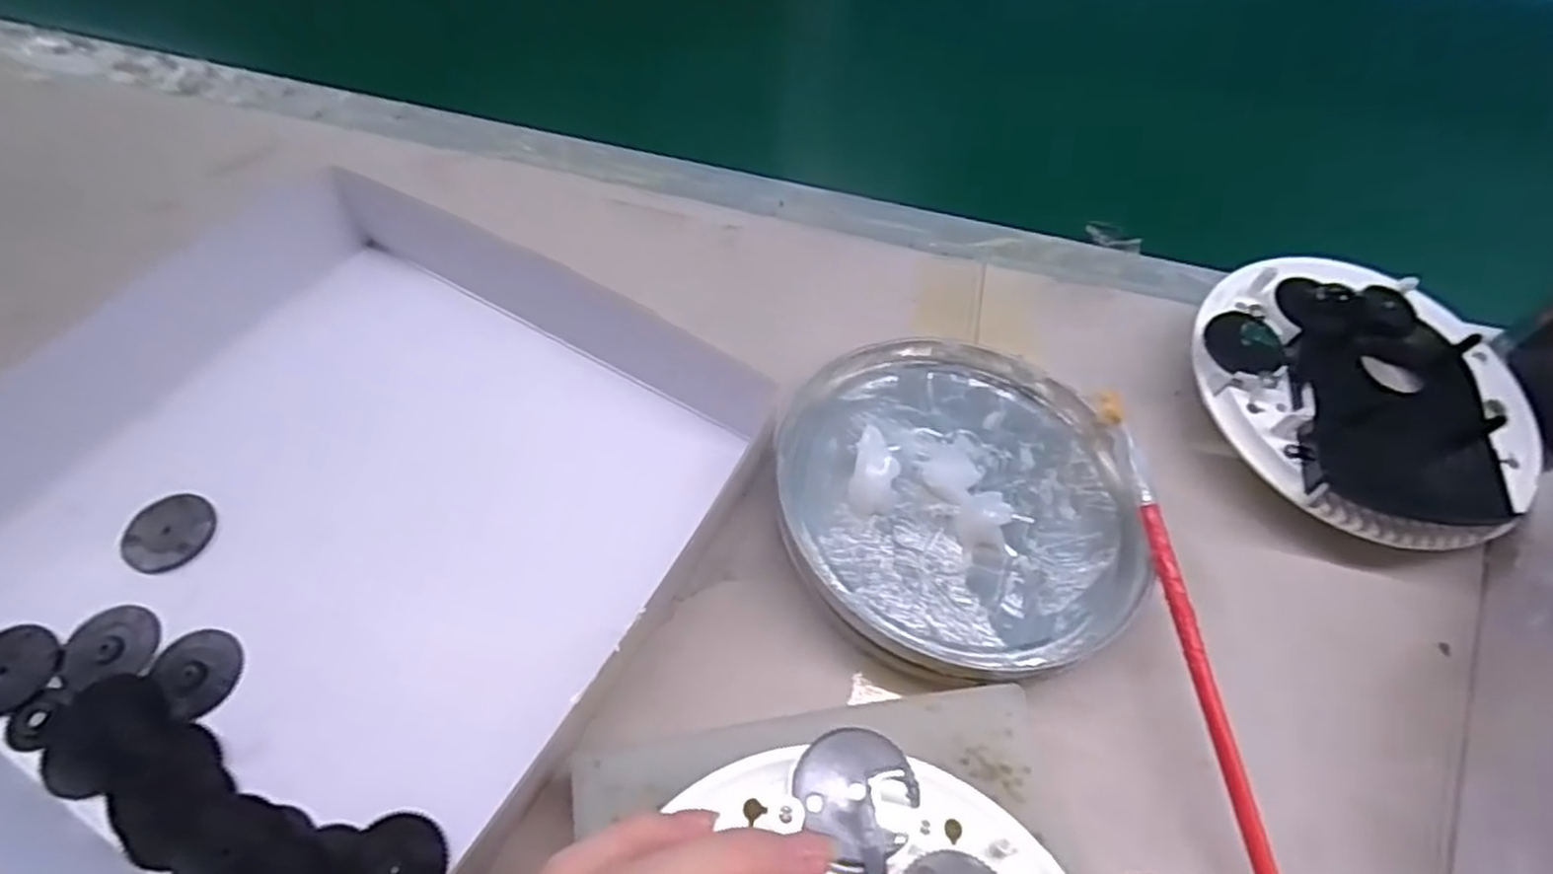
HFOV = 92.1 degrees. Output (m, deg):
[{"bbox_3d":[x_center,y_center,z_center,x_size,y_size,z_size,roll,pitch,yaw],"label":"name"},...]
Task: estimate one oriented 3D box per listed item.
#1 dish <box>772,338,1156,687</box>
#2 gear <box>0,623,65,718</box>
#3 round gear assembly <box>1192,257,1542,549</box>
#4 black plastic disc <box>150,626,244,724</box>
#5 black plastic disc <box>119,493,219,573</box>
[{"bbox_3d":[0.064,0.017,0.259,0.123,0.023,0.127,2,58,-3],"label":"dish"},{"bbox_3d":[-0.227,0.067,0.222,0.025,0.005,0.027,2,58,-3],"label":"gear"},{"bbox_3d":[0.219,-0.016,0.279,0.125,0.036,0.110,32,61,15],"label":"round gear assembly"},{"bbox_3d":[-0.175,0.070,0.224,0.026,0.004,0.024,2,58,-3],"label":"black plastic disc"},{"bbox_3d":[-0.200,0.032,0.246,0.026,0.006,0.027,2,58,-3],"label":"black plastic disc"}]

